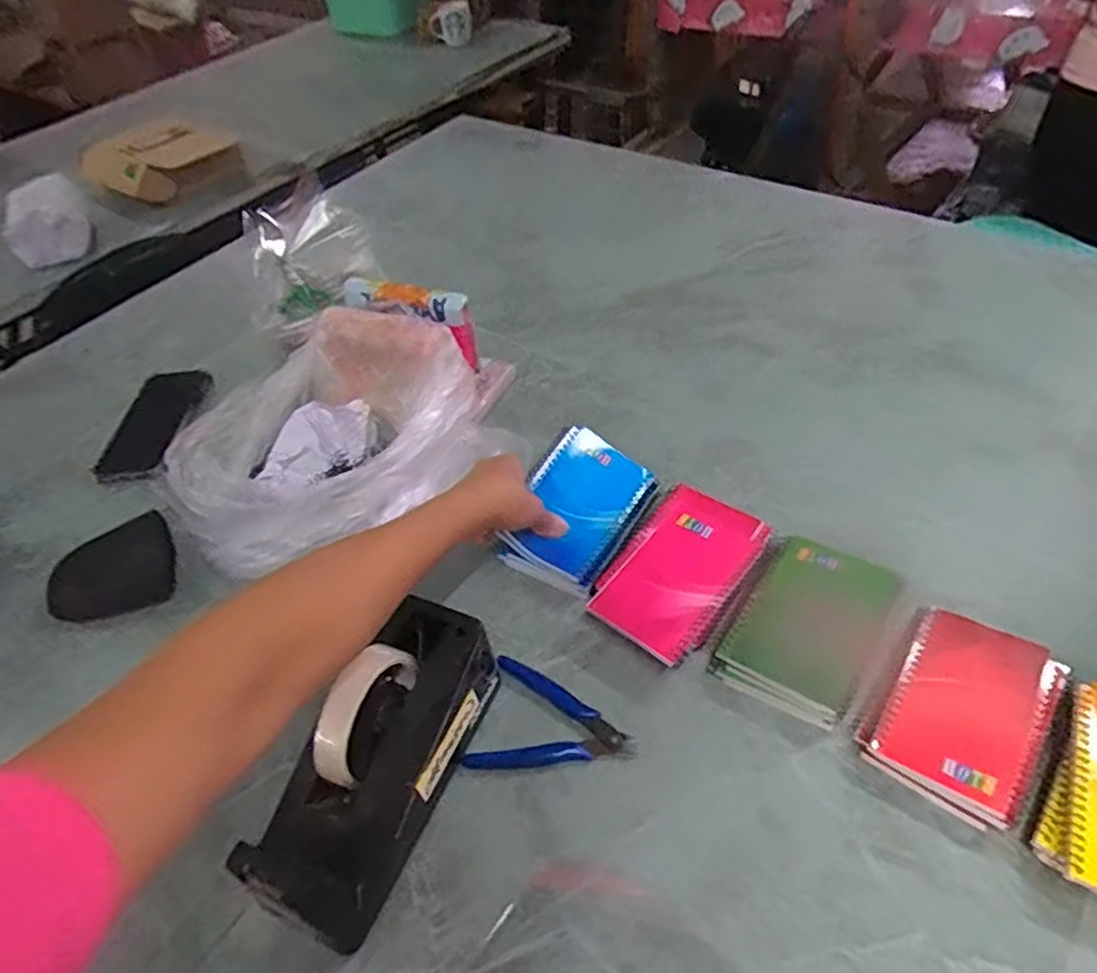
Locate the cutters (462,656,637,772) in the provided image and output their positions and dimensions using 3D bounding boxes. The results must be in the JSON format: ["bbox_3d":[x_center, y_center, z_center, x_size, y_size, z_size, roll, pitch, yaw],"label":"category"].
[{"bbox_3d":[0.005,0.175,0.520,0.112,0.010,0.082,8,50,14],"label":"cutters"}]

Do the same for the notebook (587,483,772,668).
[{"bbox_3d":[0.105,0.063,0.572,0.092,0.019,0.149,27,62,25],"label":"notebook"}]

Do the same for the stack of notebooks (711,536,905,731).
[{"bbox_3d":[0.199,0.104,0.543,0.092,0.027,0.141,26,56,27],"label":"stack of notebooks"}]

